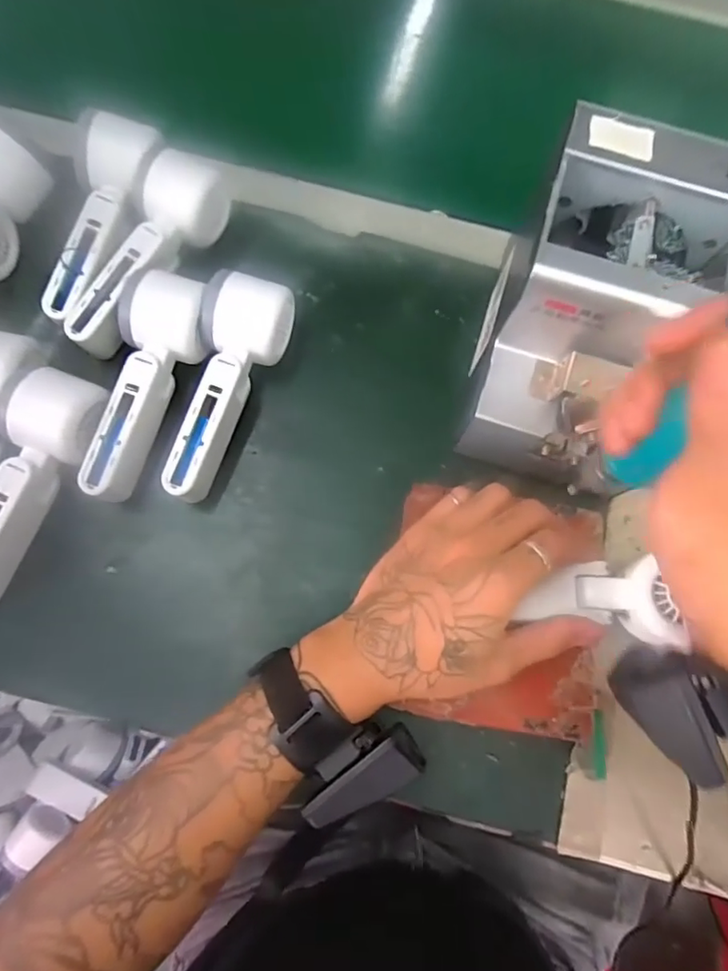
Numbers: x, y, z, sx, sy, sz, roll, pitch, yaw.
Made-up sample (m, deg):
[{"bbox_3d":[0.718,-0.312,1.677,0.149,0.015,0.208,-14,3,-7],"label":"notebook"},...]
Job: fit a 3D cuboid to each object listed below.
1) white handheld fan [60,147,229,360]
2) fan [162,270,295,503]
[{"bbox_3d":[-0.159,-0.171,0.404,0.049,0.052,0.169,26,76,5],"label":"white handheld fan"},{"bbox_3d":[-0.098,-0.068,0.380,0.053,0.056,0.163,17,76,2],"label":"fan"}]

